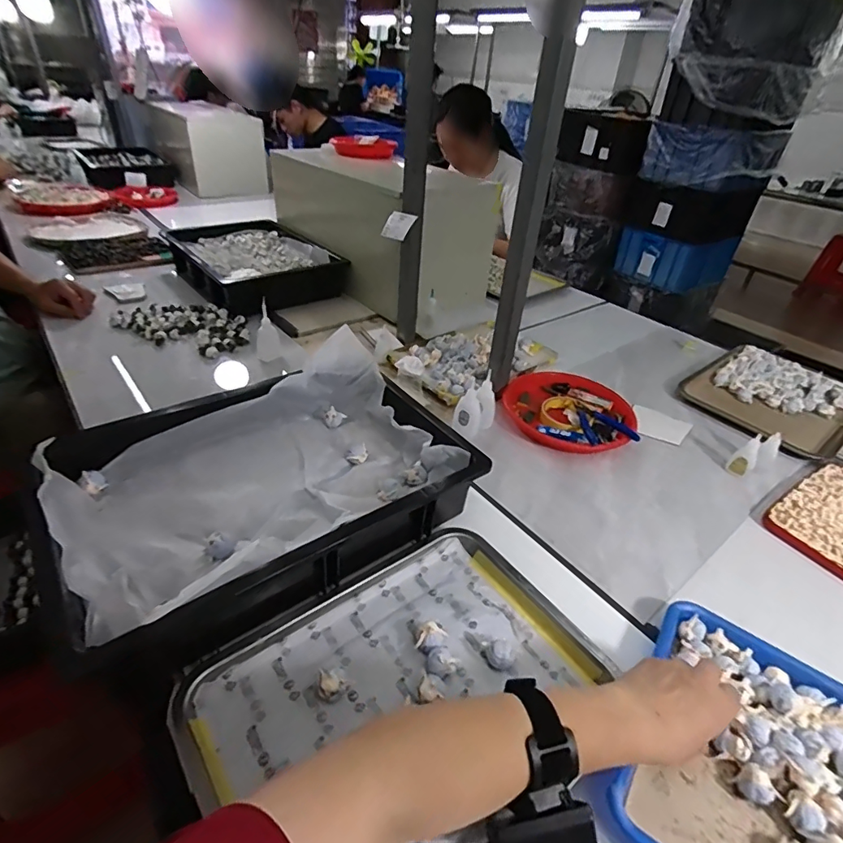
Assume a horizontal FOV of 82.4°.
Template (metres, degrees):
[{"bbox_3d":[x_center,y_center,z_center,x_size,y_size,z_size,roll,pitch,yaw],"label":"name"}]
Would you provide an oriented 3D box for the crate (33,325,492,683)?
[{"bbox_3d":[-0.197,0.076,0.627,0.441,0.127,0.359,-19,42,-30],"label":"crate"}]

